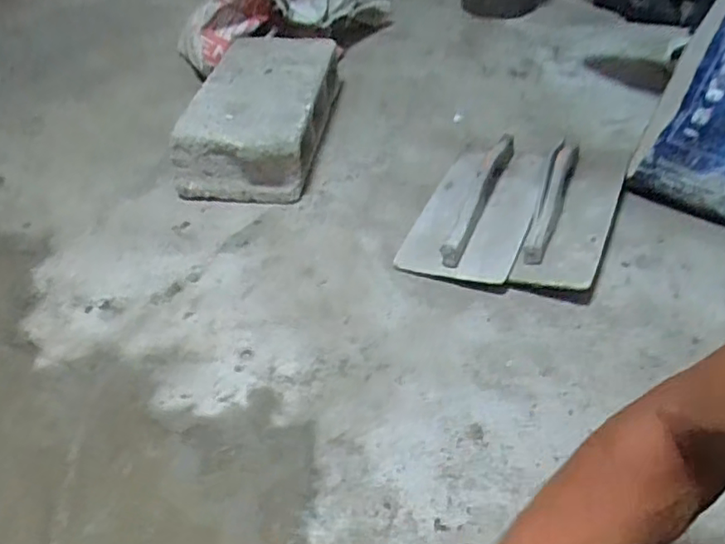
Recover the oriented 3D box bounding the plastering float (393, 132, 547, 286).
[{"bbox_3d":[0.172,-0.104,0.916,0.153,0.048,0.317,16,45,18],"label":"plastering float"}]

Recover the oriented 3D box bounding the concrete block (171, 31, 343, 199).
[{"bbox_3d":[-0.168,-0.282,1.078,0.208,0.120,0.397,3,42,5],"label":"concrete block"}]

